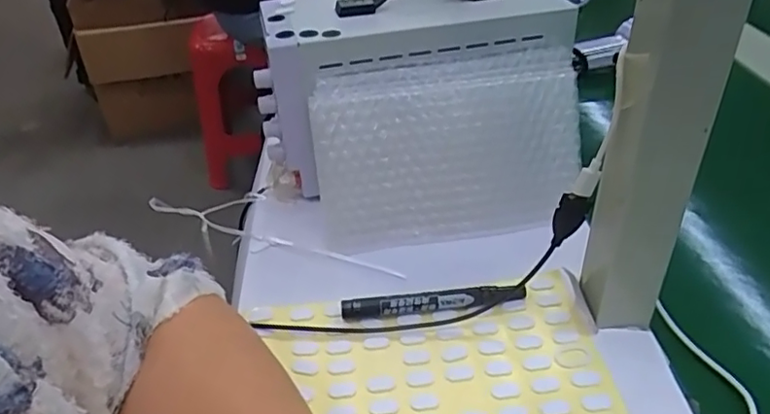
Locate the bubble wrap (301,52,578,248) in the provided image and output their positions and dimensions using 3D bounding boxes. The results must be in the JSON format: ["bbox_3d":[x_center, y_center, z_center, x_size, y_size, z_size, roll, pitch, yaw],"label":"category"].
[{"bbox_3d":[0.054,-0.046,0.482,0.223,0.146,0.042,-12,14,-6],"label":"bubble wrap"}]

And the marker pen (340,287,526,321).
[{"bbox_3d":[0.035,0.068,0.418,0.130,0.014,0.012,-6,36,-2],"label":"marker pen"}]

